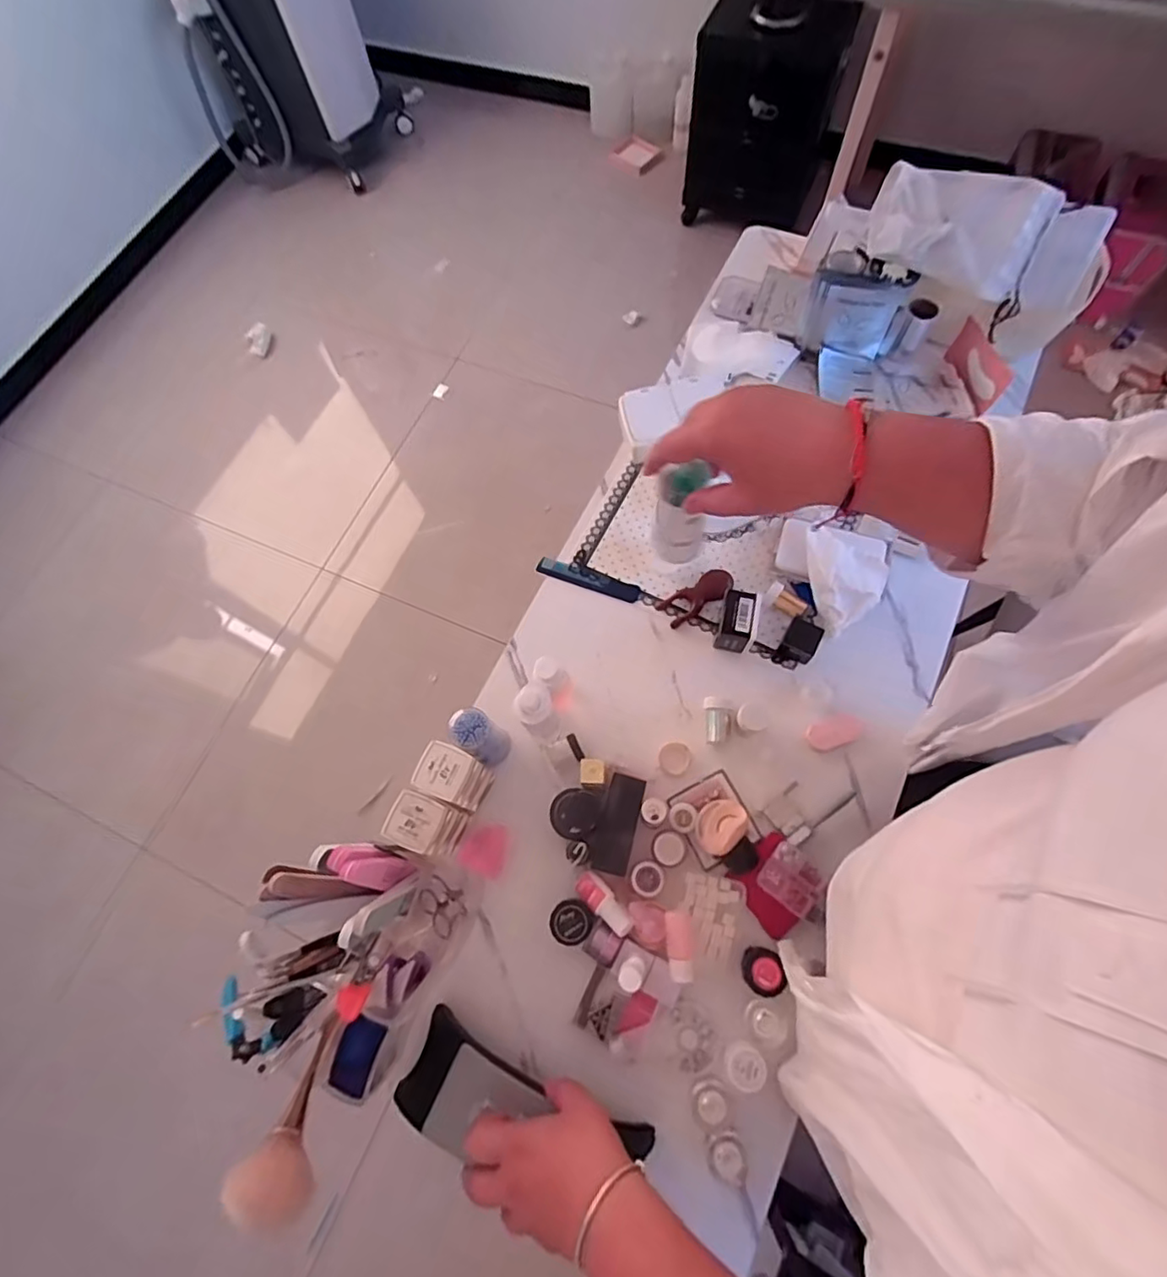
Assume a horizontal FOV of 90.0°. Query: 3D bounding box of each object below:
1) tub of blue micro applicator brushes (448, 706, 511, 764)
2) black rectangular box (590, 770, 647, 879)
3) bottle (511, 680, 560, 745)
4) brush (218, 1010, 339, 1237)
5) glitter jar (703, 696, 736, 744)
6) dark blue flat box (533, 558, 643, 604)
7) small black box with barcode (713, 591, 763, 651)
[{"bbox_3d":[-0.104,0.099,0.586,0.044,0.089,0.038,20,72,11],"label":"tub of blue micro applicator brushes"},{"bbox_3d":[0.035,0.188,0.596,0.038,0.017,0.095,13,71,8],"label":"black rectangular box"},{"bbox_3d":[-0.044,0.074,0.569,0.037,0.105,0.036,-1,70,3],"label":"bottle"},{"bbox_3d":[-0.216,0.358,0.440,0.046,0.148,0.045,-15,96,-6],"label":"brush"},{"bbox_3d":[0.144,0.088,0.627,0.032,0.025,0.048,4,70,5],"label":"glitter jar"},{"bbox_3d":[0.006,-0.074,0.709,0.127,0.005,0.026,18,72,10],"label":"dark blue flat box"},{"bbox_3d":[0.170,-0.019,0.644,0.041,0.054,0.056,13,71,8],"label":"small black box with barcode"}]

